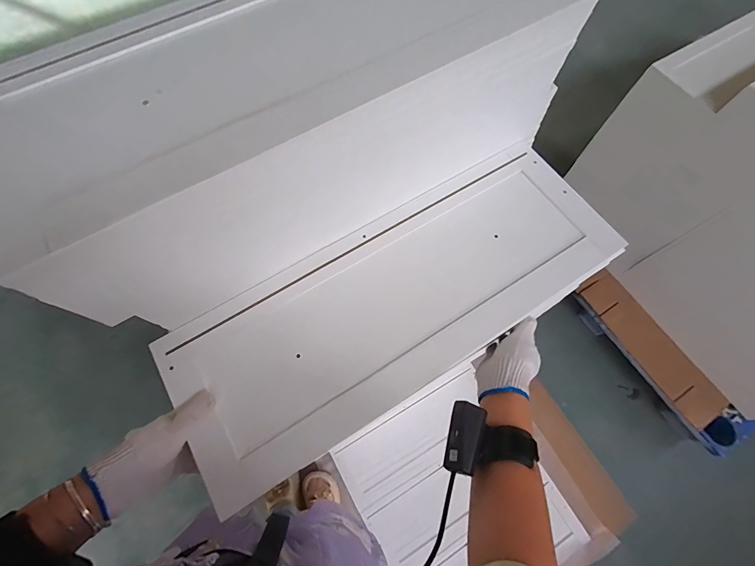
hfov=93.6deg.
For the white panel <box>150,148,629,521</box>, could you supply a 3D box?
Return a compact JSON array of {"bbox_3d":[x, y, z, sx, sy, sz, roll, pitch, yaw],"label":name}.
[{"bbox_3d":[0.037,0.019,0.457,0.580,0.018,0.211,-30,72,-12],"label":"white panel"}]

